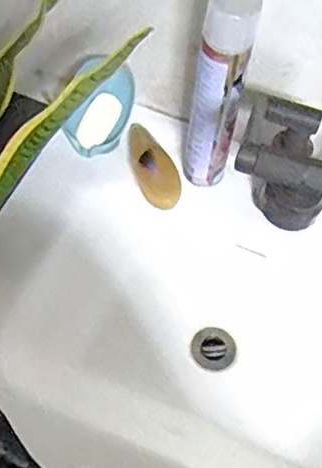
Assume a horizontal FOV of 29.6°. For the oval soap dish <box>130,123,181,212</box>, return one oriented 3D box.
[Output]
[{"bbox_3d":[-0.010,-0.085,0.773,0.050,0.011,0.111,-23,91,-17],"label":"oval soap dish"}]

